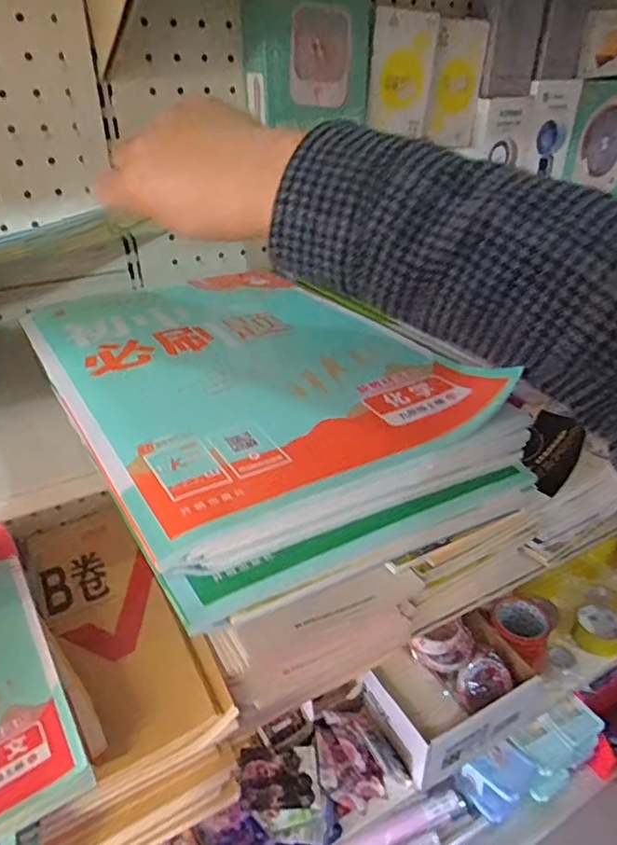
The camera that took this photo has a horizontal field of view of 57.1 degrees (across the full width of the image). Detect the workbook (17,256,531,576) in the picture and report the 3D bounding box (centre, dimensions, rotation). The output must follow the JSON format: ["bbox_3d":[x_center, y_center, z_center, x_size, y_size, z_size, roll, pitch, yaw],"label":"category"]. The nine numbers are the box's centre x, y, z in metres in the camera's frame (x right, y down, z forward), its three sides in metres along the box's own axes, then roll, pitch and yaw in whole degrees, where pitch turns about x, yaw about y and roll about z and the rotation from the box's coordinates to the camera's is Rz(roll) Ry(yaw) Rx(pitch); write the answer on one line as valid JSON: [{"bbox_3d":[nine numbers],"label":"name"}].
[{"bbox_3d":[-0.045,-0.043,0.356,0.208,0.008,0.283,-20,37,-27],"label":"workbook"}]

